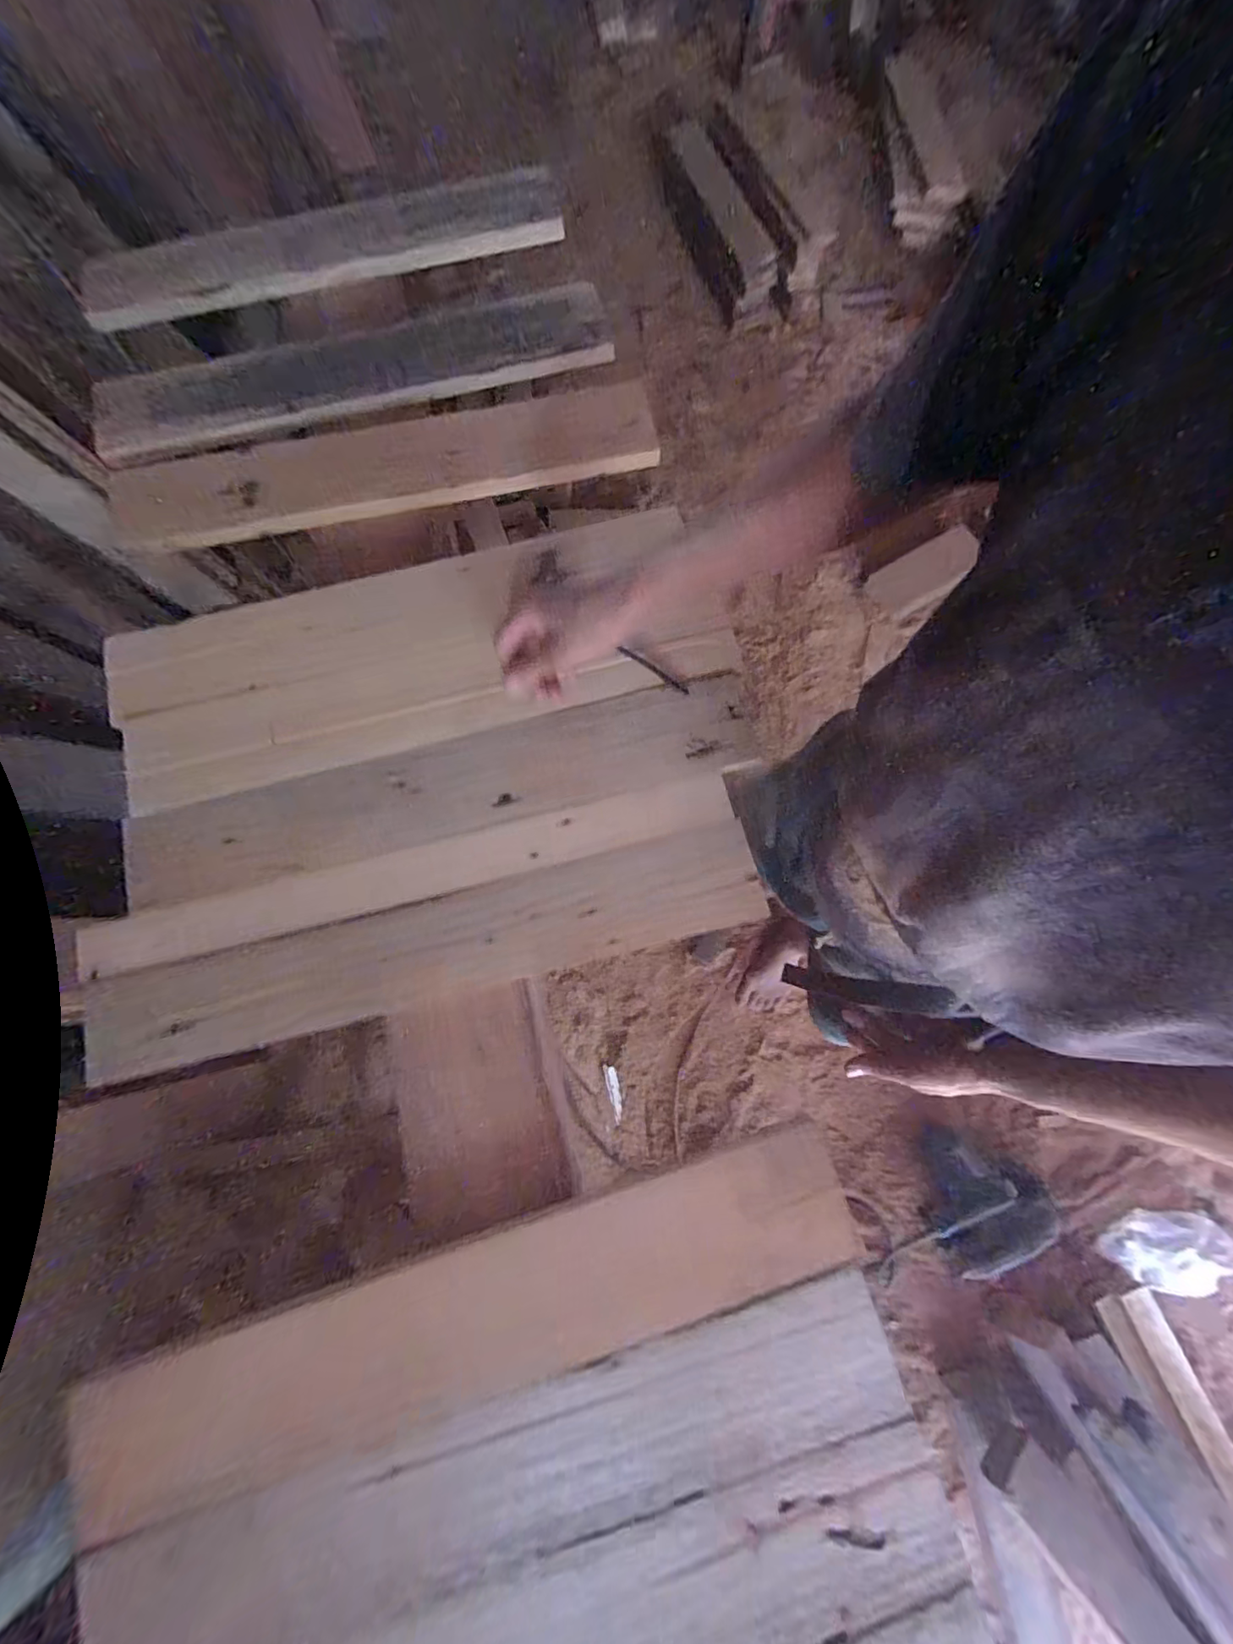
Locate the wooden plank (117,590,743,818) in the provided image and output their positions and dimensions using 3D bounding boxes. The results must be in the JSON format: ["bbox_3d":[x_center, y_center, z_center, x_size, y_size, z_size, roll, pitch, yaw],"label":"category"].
[{"bbox_3d":[-0.188,-0.139,0.580,0.644,0.025,0.109,-15,76,-6],"label":"wooden plank"}]

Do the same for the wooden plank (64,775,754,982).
[{"bbox_3d":[-0.193,0.047,0.535,0.629,0.015,0.053,-14,76,-5],"label":"wooden plank"}]

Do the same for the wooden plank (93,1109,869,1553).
[{"bbox_3d":[-0.107,0.406,0.446,0.626,0.019,0.117,-15,76,-6],"label":"wooden plank"}]

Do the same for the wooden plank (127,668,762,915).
[{"bbox_3d":[-0.166,-0.036,0.554,0.627,0.014,0.110,-15,76,-6],"label":"wooden plank"}]

